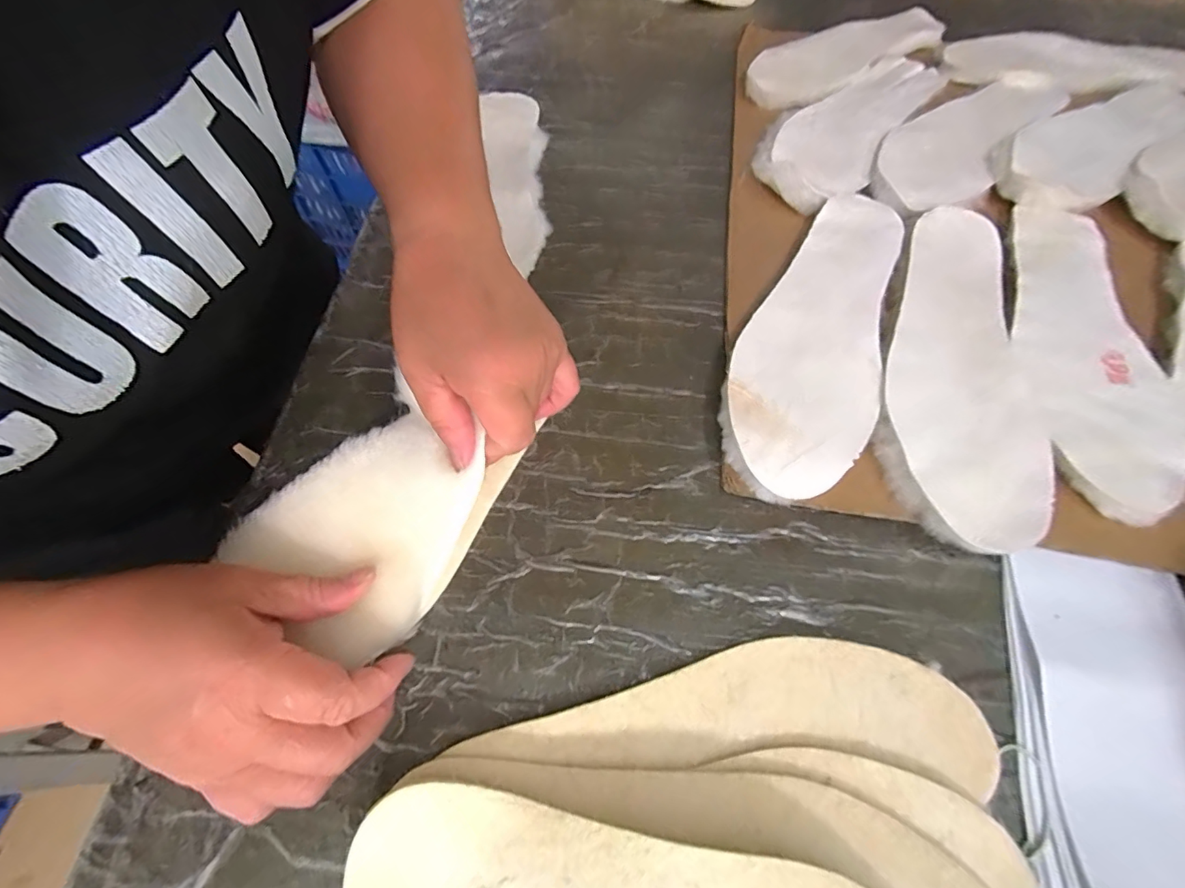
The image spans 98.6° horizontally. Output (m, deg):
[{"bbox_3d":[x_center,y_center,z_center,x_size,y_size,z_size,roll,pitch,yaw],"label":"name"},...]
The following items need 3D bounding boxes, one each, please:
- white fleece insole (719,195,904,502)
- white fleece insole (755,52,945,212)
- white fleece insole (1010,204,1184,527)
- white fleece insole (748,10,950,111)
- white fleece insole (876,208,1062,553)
[{"bbox_3d":[0.156,-0.083,0.358,0.090,0.014,0.272,18,62,12],"label":"white fleece insole"},{"bbox_3d":[0.237,-0.304,0.474,0.099,0.019,0.277,33,65,17],"label":"white fleece insole"},{"bbox_3d":[0.340,-0.076,0.357,0.093,0.014,0.272,7,60,3],"label":"white fleece insole"},{"bbox_3d":[0.263,-0.414,0.539,0.263,0.012,0.088,-33,68,-16],"label":"white fleece insole"},{"bbox_3d":[0.250,-0.063,0.340,0.098,0.013,0.276,18,61,9],"label":"white fleece insole"}]

